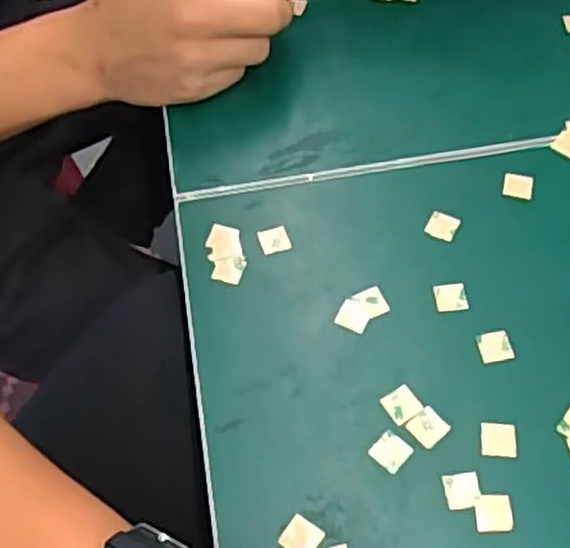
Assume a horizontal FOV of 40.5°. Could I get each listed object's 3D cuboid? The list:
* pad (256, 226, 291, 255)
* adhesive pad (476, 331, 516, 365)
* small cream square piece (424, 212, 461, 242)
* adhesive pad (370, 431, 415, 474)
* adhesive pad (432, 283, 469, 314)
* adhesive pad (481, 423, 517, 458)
[{"bbox_3d":[-0.006,-0.019,0.420,0.017,0.004,0.015,-12,59,-4],"label":"pad"},{"bbox_3d":[0.104,0.035,0.382,0.015,0.004,0.016,-10,59,-3],"label":"adhesive pad"},{"bbox_3d":[0.086,-0.027,0.422,0.016,0.004,0.015,21,62,15],"label":"small cream square piece"},{"bbox_3d":[0.049,0.081,0.356,0.015,0.004,0.016,37,68,23],"label":"adhesive pad"},{"bbox_3d":[0.085,0.012,0.398,0.017,0.004,0.015,-7,59,-1],"label":"adhesive pad"},{"bbox_3d":[0.099,0.076,0.356,0.016,0.004,0.015,2,59,5],"label":"adhesive pad"}]

